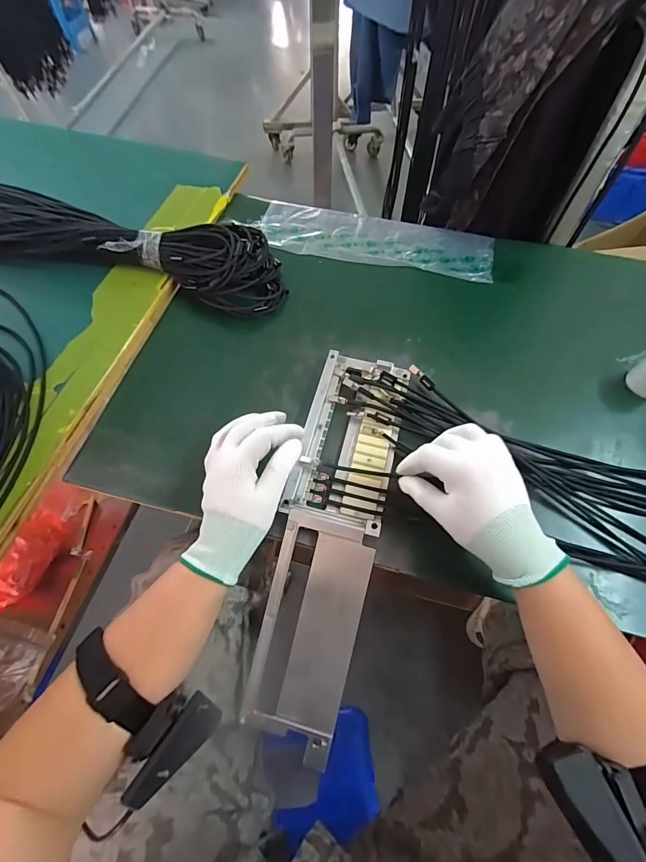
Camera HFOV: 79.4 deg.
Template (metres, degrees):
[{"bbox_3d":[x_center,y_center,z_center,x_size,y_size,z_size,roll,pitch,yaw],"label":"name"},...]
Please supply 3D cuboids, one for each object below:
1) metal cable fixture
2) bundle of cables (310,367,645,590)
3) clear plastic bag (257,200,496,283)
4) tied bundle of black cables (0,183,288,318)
[{"bbox_3d":[0.007,0.098,0.389,0.100,0.042,0.394,10,74,6],"label":"metal cable fixture"},{"bbox_3d":[0.339,0.090,0.369,0.700,0.039,0.172,16,66,11],"label":"bundle of cables"},{"bbox_3d":[0.076,-0.280,0.581,0.343,0.018,0.107,12,63,7],"label":"clear plastic bag"},{"bbox_3d":[-0.429,-0.298,0.562,0.771,0.068,0.204,8,62,4],"label":"tied bundle of black cables"}]

